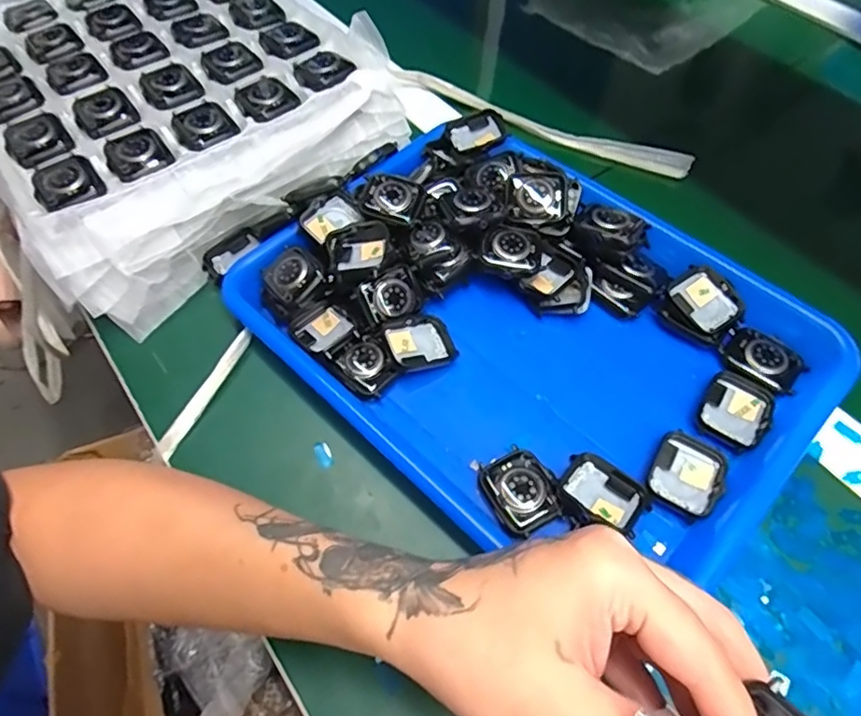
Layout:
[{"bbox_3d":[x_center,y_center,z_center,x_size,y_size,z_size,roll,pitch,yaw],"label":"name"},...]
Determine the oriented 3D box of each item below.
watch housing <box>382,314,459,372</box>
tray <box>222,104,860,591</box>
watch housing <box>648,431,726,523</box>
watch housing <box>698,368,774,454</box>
[{"bbox_3d":[-0.006,-0.009,0.369,0.042,0.014,0.036,-21,60,-12],"label":"watch housing"},{"bbox_3d":[0.061,-0.023,0.363,0.322,0.047,0.247,40,67,23],"label":"tray"},{"bbox_3d":[0.143,0.064,0.321,0.036,0.005,0.045,30,63,18],"label":"watch housing"},{"bbox_3d":[0.181,0.031,0.341,0.035,0.009,0.046,29,63,18],"label":"watch housing"}]

